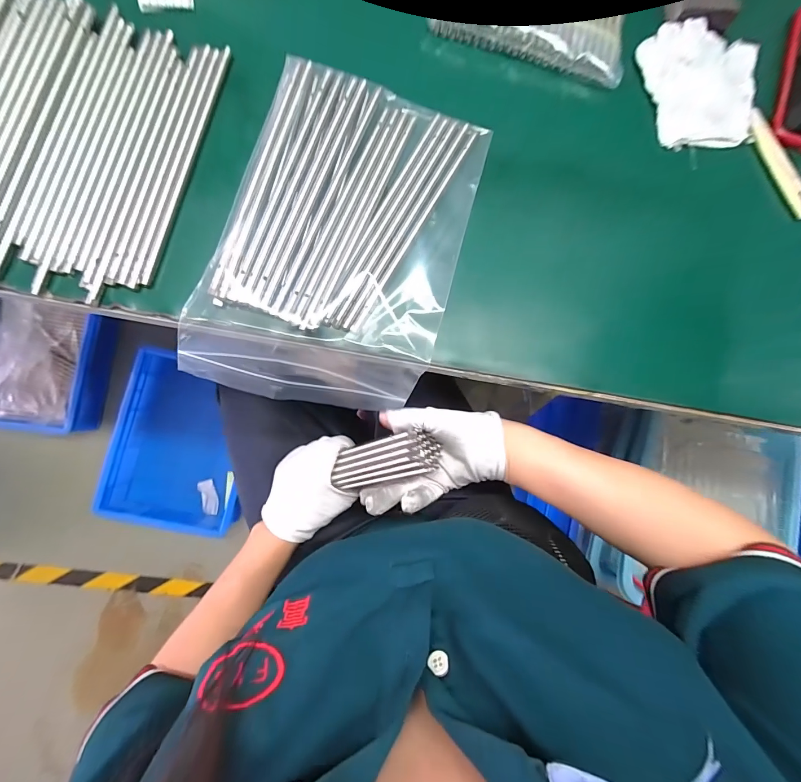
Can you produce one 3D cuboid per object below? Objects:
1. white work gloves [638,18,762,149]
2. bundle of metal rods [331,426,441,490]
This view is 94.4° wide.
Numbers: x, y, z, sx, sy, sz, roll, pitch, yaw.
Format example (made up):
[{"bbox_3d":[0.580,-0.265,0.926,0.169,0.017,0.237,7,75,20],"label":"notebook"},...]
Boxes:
[{"bbox_3d":[0.295,-0.302,0.364,0.111,0.010,0.122,-5,86,-6],"label":"white work gloves"},{"bbox_3d":[-0.021,0.071,0.378,0.045,0.120,0.042,-20,87,-51],"label":"bundle of metal rods"}]

